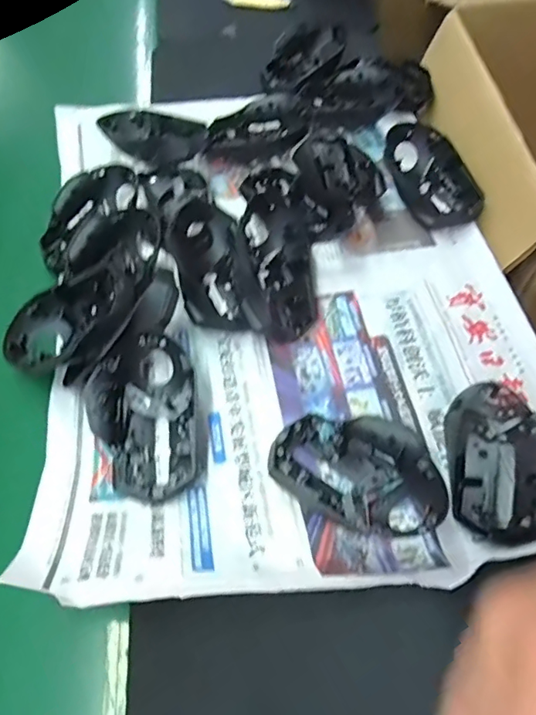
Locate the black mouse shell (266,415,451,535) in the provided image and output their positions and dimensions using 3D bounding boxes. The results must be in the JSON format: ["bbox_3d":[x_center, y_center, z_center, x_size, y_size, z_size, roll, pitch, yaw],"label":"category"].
[{"bbox_3d":[0.057,0.076,0.340,0.113,0.037,0.075,13,59,9],"label":"black mouse shell"}]

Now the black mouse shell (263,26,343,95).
[{"bbox_3d":[0.040,-0.345,0.593,0.063,0.031,0.105,29,62,18],"label":"black mouse shell"}]

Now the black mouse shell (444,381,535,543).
[{"bbox_3d":[0.157,0.063,0.349,0.060,0.031,0.113,3,58,3],"label":"black mouse shell"}]

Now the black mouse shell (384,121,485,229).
[{"bbox_3d":[0.153,-0.174,0.489,0.063,0.033,0.119,-25,60,-14],"label":"black mouse shell"}]

